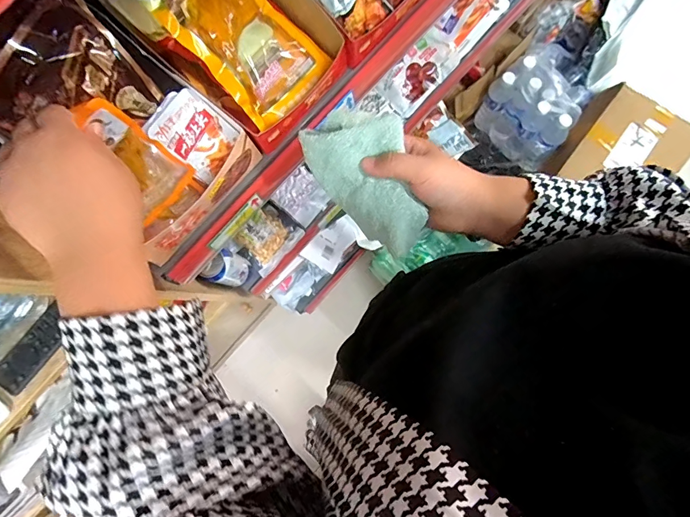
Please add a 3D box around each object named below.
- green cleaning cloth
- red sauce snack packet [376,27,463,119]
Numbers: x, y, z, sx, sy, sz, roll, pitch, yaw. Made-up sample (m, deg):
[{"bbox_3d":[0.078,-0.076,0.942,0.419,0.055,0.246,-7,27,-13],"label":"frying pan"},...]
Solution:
[{"bbox_3d":[0.029,-0.078,0.389,0.076,0.071,0.134,-42,81,-8],"label":"green cleaning cloth"},{"bbox_3d":[0.153,-0.396,0.874,0.167,0.029,0.106,-43,97,-2],"label":"red sauce snack packet"}]

